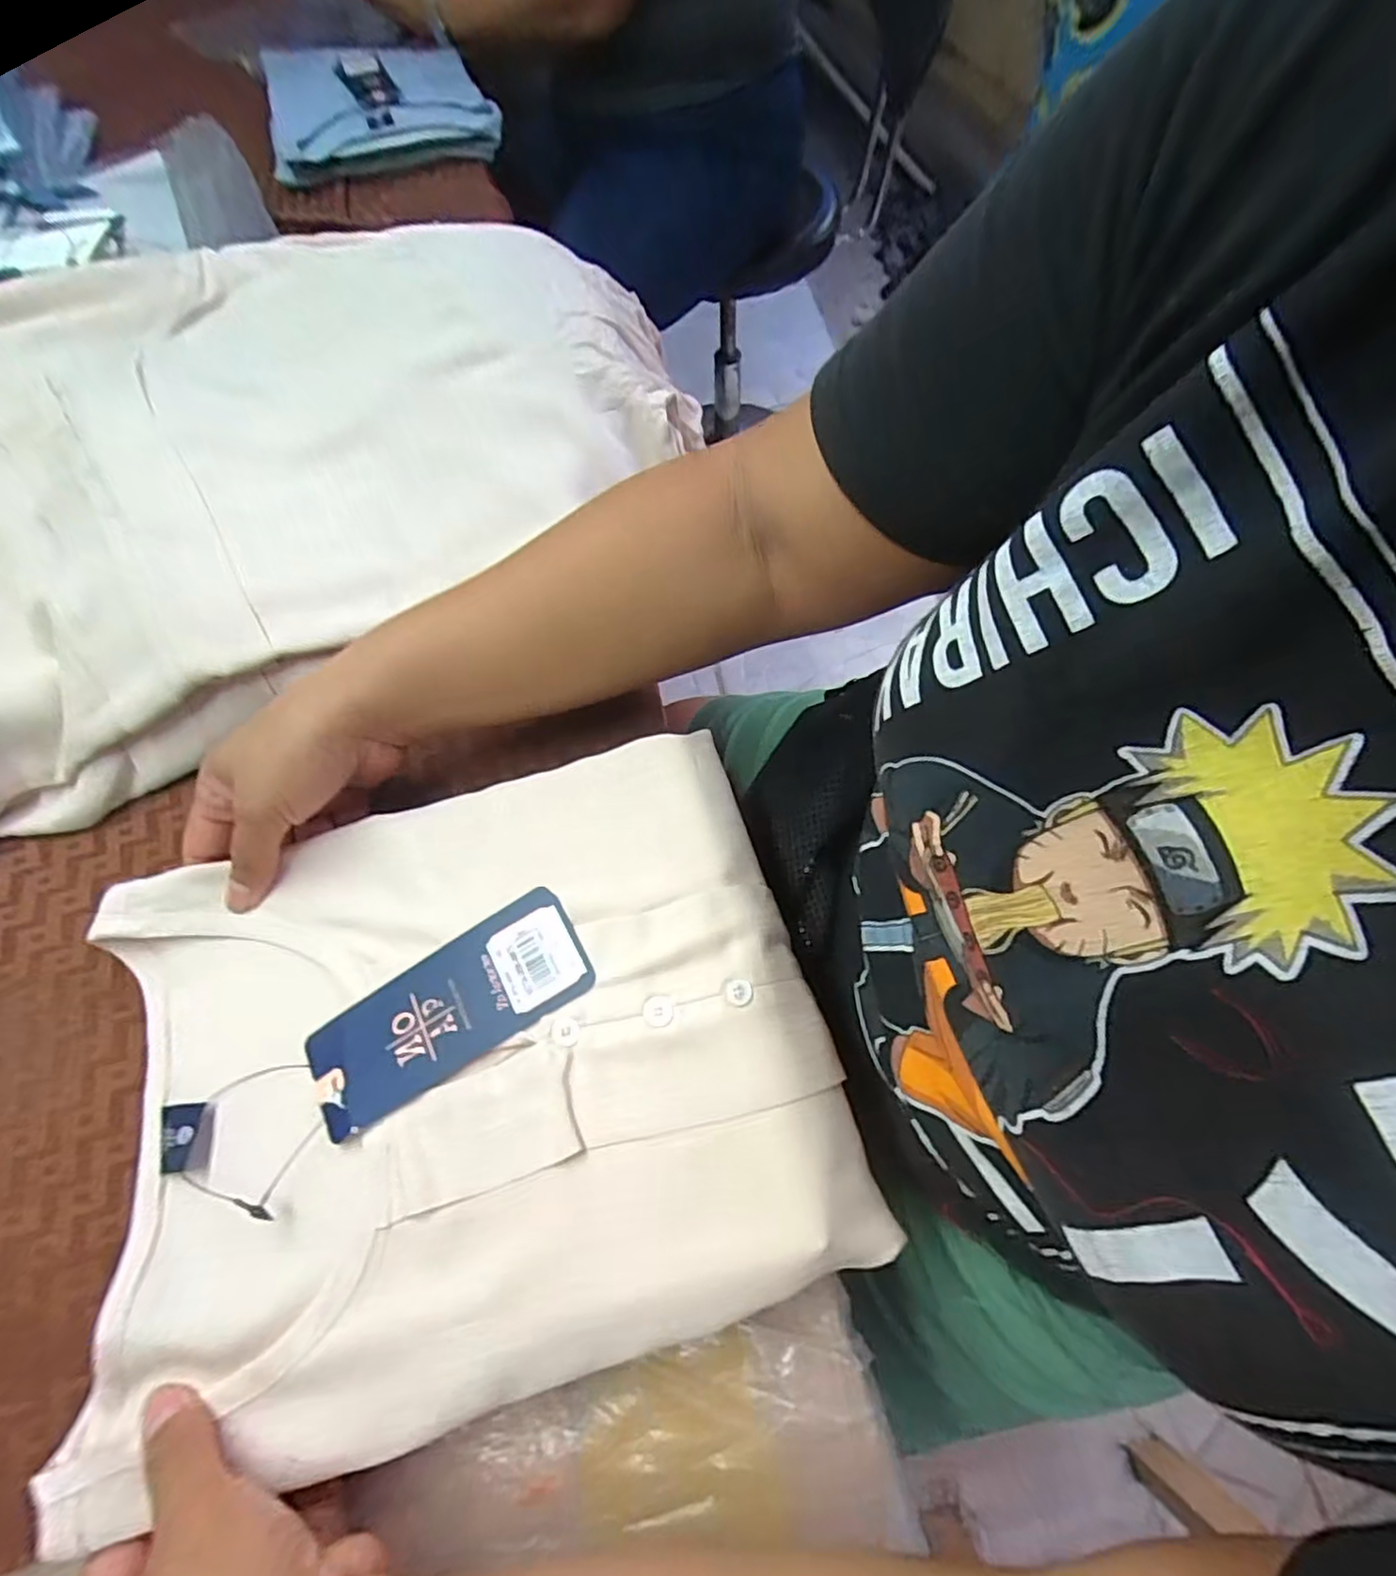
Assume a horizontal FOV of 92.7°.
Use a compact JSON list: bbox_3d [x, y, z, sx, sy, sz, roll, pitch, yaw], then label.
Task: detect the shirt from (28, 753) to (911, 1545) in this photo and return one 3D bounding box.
[{"bbox_3d":[-0.094,0.106,0.264,0.279,0.033,0.223,-16,67,-7],"label":"shirt"}]

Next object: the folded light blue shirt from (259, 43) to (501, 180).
[{"bbox_3d":[-0.339,-0.732,0.711,0.222,0.038,0.239,-16,67,-7],"label":"folded light blue shirt"}]

